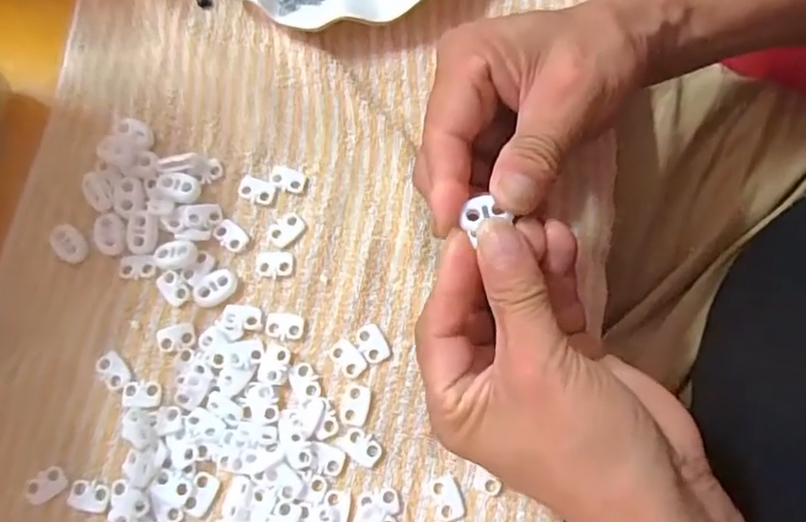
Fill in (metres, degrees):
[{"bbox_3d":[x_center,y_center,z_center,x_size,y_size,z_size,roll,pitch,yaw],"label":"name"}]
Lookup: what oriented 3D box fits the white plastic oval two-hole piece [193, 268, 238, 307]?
[{"bbox_3d":[-0.093,0.014,0.301,0.022,0.005,0.015,-38,78,-9],"label":"white plastic oval two-hole piece"}]

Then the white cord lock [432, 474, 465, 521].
[{"bbox_3d":[0.021,0.107,0.273,0.012,0.004,0.018,-17,75,-5],"label":"white cord lock"}]

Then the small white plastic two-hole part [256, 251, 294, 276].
[{"bbox_3d":[-0.065,0.001,0.305,0.018,0.004,0.013,0,75,0],"label":"small white plastic two-hole part"}]

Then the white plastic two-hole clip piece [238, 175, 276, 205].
[{"bbox_3d":[-0.077,-0.037,0.316,0.019,0.004,0.012,18,75,5],"label":"white plastic two-hole clip piece"}]

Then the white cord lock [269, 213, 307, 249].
[{"bbox_3d":[-0.059,-0.016,0.310,0.014,0.004,0.018,40,78,10],"label":"white cord lock"}]

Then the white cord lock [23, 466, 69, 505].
[{"bbox_3d":[-0.165,0.103,0.277,0.017,0.004,0.013,-39,78,-10],"label":"white cord lock"}]

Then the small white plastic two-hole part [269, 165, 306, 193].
[{"bbox_3d":[-0.061,-0.043,0.318,0.018,0.004,0.012,16,75,5],"label":"small white plastic two-hole part"}]

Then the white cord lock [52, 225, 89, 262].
[{"bbox_3d":[-0.171,-0.009,0.308,0.013,0.006,0.021,-38,78,-9],"label":"white cord lock"}]

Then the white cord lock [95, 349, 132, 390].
[{"bbox_3d":[-0.141,0.053,0.293,0.012,0.004,0.019,-42,78,-10],"label":"white cord lock"}]

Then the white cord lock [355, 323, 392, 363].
[{"bbox_3d":[-0.015,0.039,0.292,0.013,0.004,0.020,-29,76,-7],"label":"white cord lock"}]

